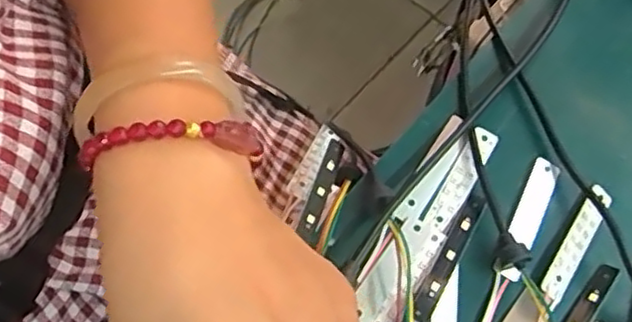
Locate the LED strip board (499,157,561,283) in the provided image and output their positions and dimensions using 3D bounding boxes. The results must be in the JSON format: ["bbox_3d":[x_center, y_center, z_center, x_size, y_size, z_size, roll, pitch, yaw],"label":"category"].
[{"bbox_3d":[0.095,0.025,0.296,0.013,0.010,0.059,27,69,9],"label":"LED strip board"}]

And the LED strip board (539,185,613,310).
[{"bbox_3d":[0.114,0.038,0.291,0.011,0.010,0.057,31,70,10],"label":"LED strip board"}]

